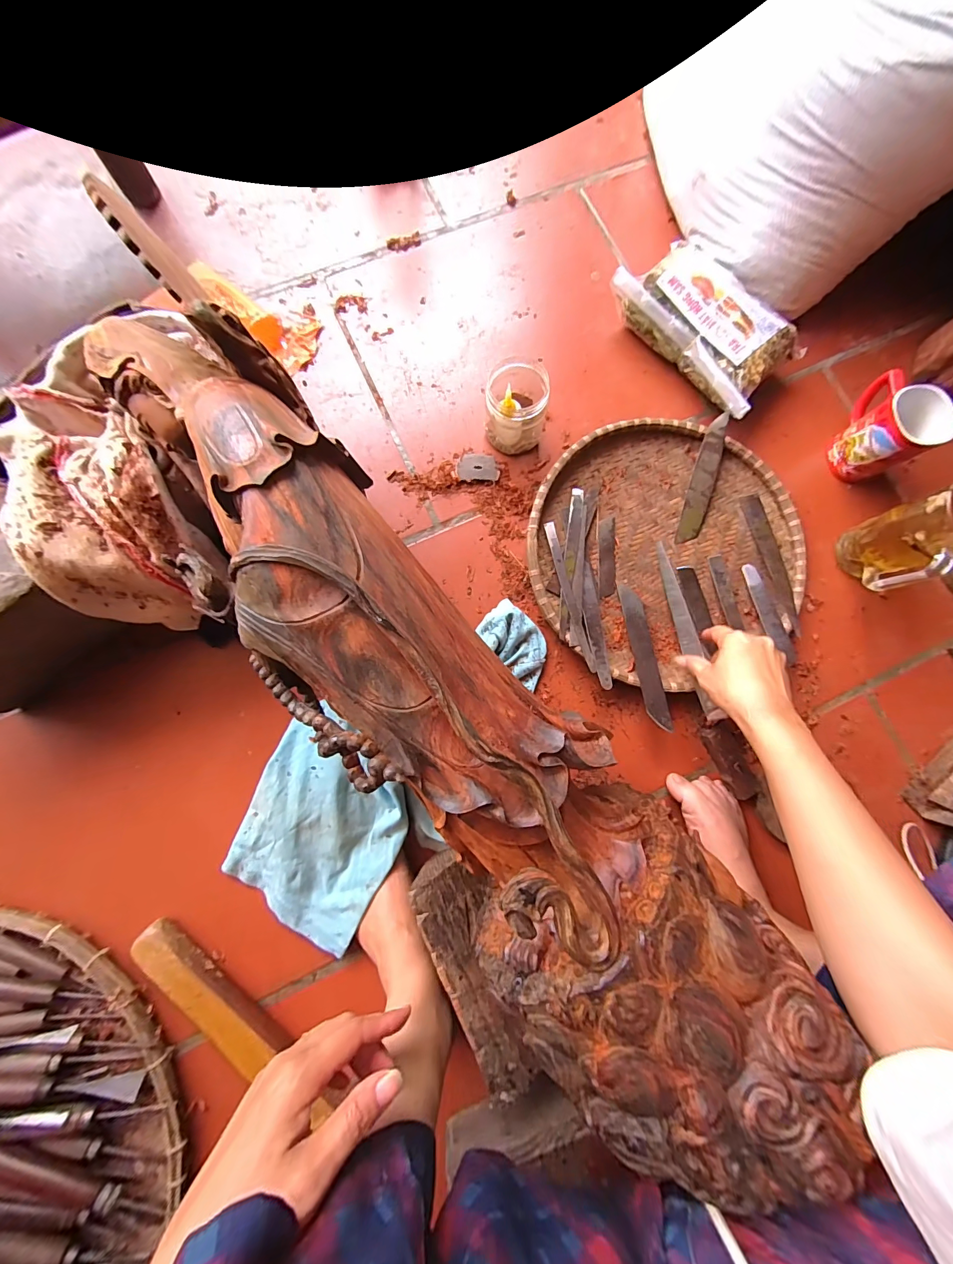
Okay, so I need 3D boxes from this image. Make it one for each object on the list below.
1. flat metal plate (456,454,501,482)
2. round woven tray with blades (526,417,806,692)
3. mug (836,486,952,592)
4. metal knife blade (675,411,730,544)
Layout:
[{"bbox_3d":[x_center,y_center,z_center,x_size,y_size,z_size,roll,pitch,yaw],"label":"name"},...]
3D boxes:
[{"bbox_3d":[0.003,-0.213,0.524,0.052,0.005,0.035,-3,81,-3],"label":"flat metal plate"},{"bbox_3d":[0.231,-0.106,0.504,0.334,0.032,0.313,0,81,-2],"label":"round woven tray with blades"},{"bbox_3d":[0.492,-0.101,0.465,0.077,0.123,0.084,-21,82,-5],"label":"mug"},{"bbox_3d":[0.291,-0.196,0.519,0.030,0.007,0.168,15,89,9],"label":"metal knife blade"}]

